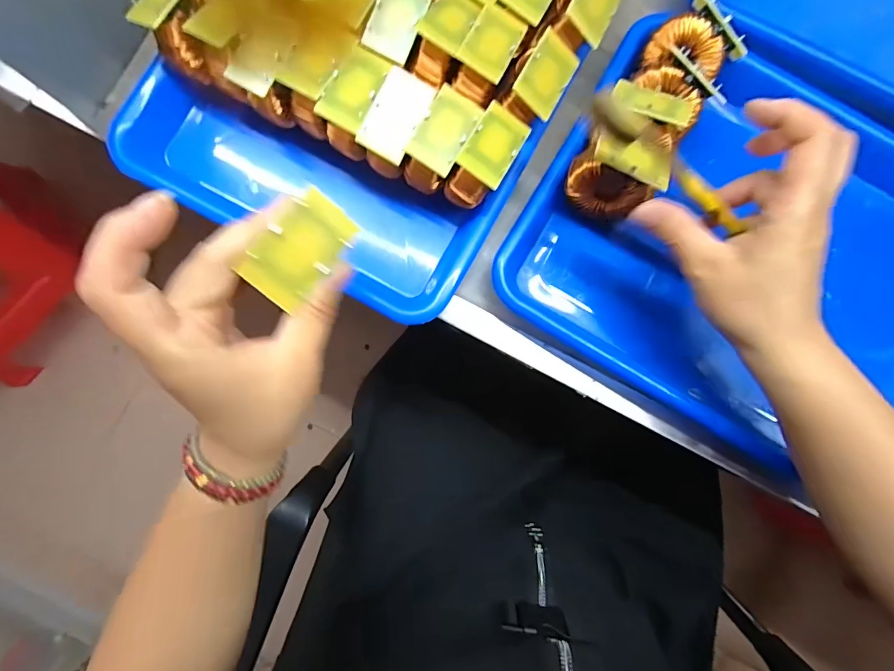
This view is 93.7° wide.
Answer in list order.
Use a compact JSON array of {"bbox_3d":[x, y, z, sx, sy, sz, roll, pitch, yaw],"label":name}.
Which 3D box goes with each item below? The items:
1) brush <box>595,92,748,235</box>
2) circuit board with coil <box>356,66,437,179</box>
[{"bbox_3d":[0.126,-0.094,0.231,0.115,0.016,0.014,32,85,-18],"label":"brush"},{"bbox_3d":[-0.032,-0.132,0.271,0.031,0.040,0.053,28,85,0],"label":"circuit board with coil"}]

